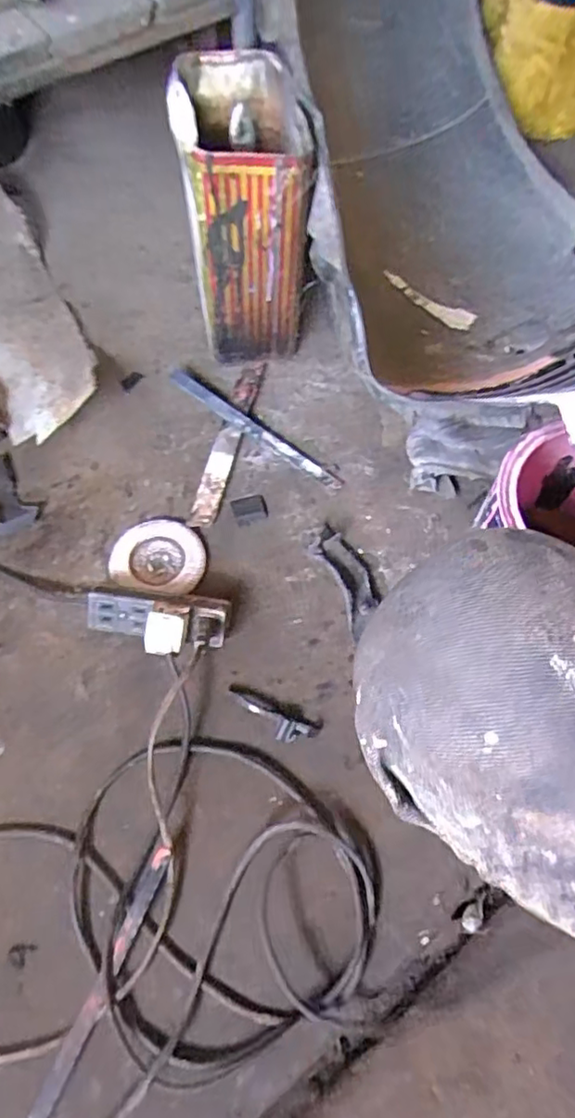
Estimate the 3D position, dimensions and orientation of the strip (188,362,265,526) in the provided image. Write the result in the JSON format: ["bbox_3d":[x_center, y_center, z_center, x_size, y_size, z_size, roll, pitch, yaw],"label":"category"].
[{"bbox_3d":[-0.065,-0.132,0.695,0.025,0.015,0.219,13,65,5],"label":"strip"}]

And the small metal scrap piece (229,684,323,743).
[{"bbox_3d":[-0.015,0.142,0.565,0.089,0.010,0.030,22,66,9],"label":"small metal scrap piece"}]

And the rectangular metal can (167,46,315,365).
[{"bbox_3d":[-0.048,-0.372,0.685,0.113,0.257,0.202,-7,65,-4],"label":"rectangular metal can"}]

